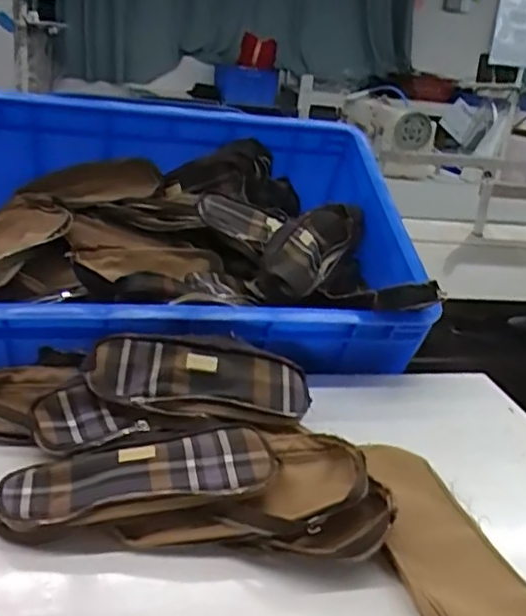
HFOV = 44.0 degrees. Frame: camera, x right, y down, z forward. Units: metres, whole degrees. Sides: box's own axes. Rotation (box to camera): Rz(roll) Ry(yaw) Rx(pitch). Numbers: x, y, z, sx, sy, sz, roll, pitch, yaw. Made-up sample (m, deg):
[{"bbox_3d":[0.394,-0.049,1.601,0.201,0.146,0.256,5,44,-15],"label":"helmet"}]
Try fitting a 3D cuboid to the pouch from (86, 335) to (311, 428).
[{"bbox_3d":[-0.054,0.060,0.541,0.177,0.030,0.078,5,50,-11],"label":"pouch"}]

